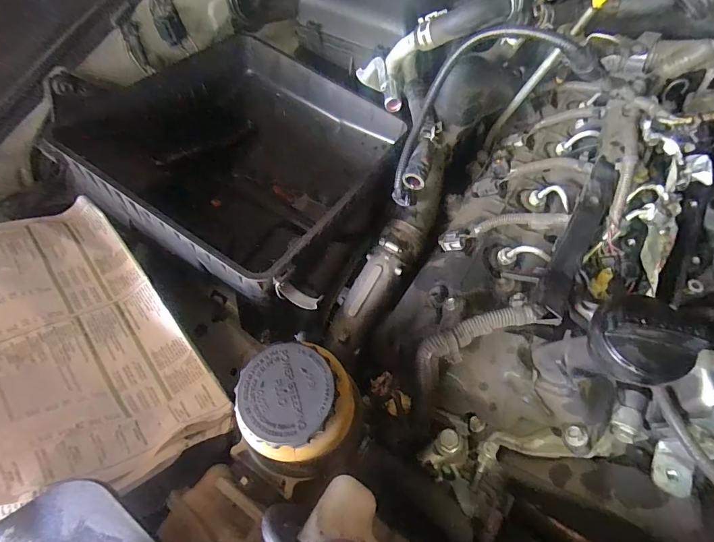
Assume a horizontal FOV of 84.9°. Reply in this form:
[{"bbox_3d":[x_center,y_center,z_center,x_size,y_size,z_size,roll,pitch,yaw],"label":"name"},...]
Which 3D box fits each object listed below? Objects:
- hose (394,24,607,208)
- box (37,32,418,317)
[{"bbox_3d":[0.107,-0.166,0.391,0.216,0.062,0.085,-30,57,34],"label":"hose"},{"bbox_3d":[-0.154,-0.151,0.542,0.355,0.162,0.309,31,68,16],"label":"box"}]

